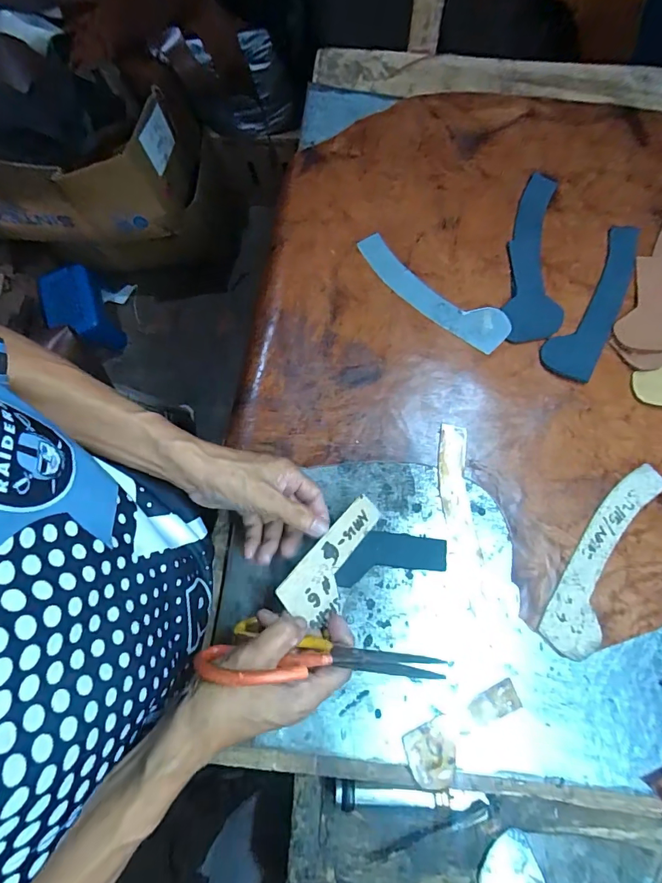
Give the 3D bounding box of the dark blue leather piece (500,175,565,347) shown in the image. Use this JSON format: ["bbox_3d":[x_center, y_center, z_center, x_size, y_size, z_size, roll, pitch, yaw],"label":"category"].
[{"bbox_3d":[0.243,-0.216,0.507,0.066,0.006,0.220,12,78,-2],"label":"dark blue leather piece"}]

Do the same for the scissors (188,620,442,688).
[{"bbox_3d":[-0.010,0.161,0.331,0.176,0.077,0.023,1,79,2],"label":"scissors"}]

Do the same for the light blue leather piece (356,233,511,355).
[{"bbox_3d":[0.115,-0.173,0.500,0.197,0.005,0.049,38,82,8],"label":"light blue leather piece"}]

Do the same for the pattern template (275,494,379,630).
[{"bbox_3d":[0.007,0.107,0.390,0.050,0.004,0.120,45,62,0],"label":"pattern template"}]

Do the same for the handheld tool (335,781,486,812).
[{"bbox_3d":[0.075,0.332,0.399,0.141,0.021,0.023,5,79,2],"label":"handheld tool"}]

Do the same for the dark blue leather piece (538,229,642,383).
[{"bbox_3d":[0.303,-0.159,0.488,0.055,0.004,0.200,30,81,6],"label":"dark blue leather piece"}]

